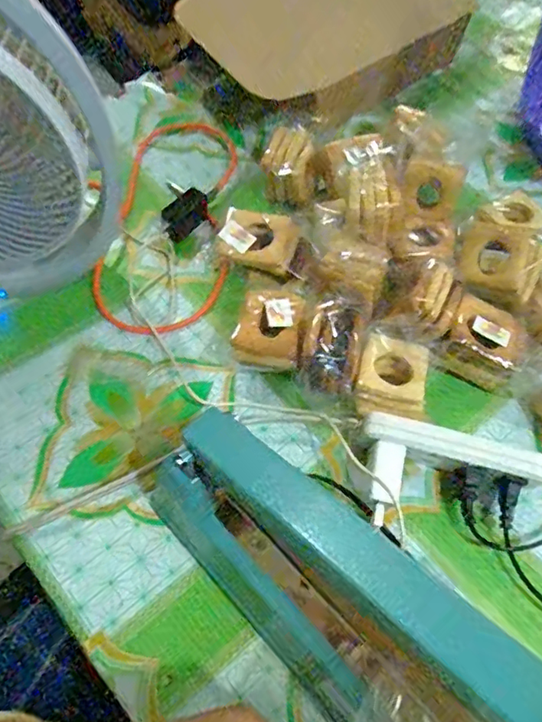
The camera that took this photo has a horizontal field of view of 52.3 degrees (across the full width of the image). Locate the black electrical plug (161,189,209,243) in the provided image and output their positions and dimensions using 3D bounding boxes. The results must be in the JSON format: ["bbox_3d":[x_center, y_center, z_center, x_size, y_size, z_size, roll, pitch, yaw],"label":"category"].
[{"bbox_3d":[-0.087,-0.152,0.571,0.055,0.022,0.033,-39,71,-21],"label":"black electrical plug"}]

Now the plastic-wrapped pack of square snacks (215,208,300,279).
[{"bbox_3d":[-0.010,-0.114,0.541,0.081,0.039,0.059,13,62,3],"label":"plastic-wrapped pack of square snacks"}]

